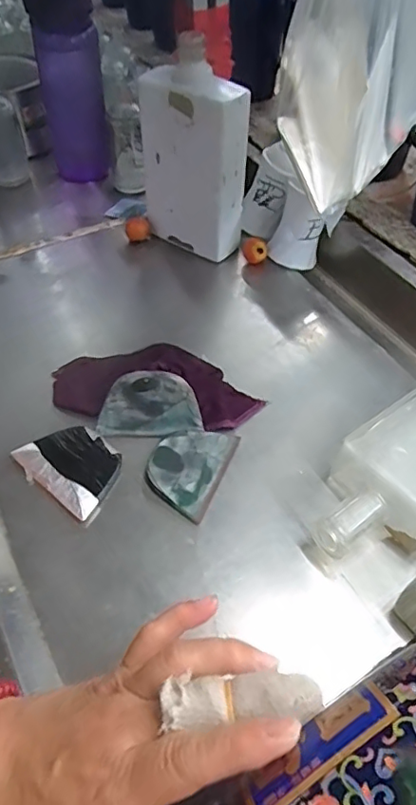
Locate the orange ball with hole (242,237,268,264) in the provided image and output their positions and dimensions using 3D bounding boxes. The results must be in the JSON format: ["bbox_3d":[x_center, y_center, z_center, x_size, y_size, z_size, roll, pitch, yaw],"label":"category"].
[{"bbox_3d":[0.053,-0.170,0.619,0.024,0.030,0.027,-4,51,-2],"label":"orange ball with hole"}]

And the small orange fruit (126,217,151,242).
[{"bbox_3d":[-0.081,-0.200,0.638,0.028,0.025,0.022,-8,51,-5],"label":"small orange fruit"}]

